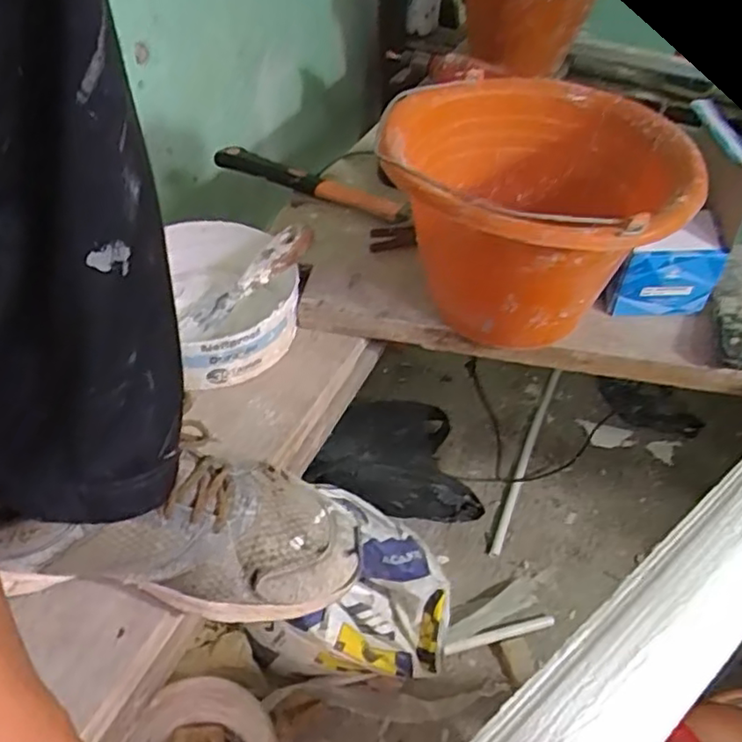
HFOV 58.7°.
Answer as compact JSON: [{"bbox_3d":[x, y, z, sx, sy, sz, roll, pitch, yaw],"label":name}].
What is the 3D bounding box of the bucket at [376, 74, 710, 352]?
[{"bbox_3d":[0.130,-0.129,0.587,0.239,0.169,0.261,1,46,-1],"label":"bucket"}]

